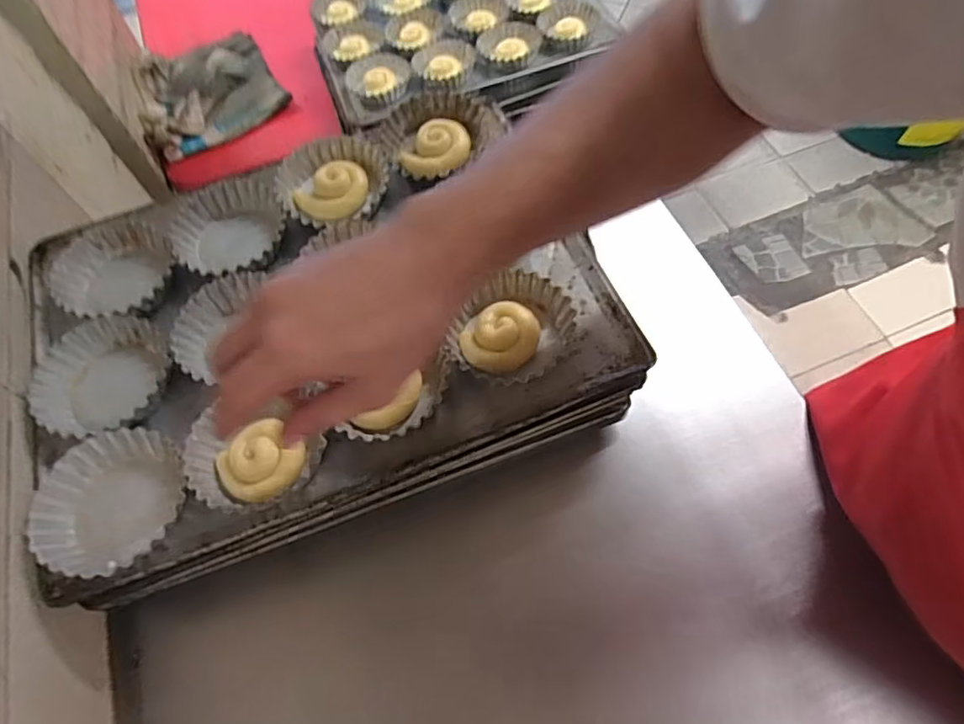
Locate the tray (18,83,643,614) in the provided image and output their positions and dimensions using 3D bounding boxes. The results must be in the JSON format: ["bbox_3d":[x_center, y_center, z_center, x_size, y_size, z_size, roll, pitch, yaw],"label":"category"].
[{"bbox_3d":[-0.134,-0.042,0.475,0.445,0.054,0.347,-20,64,-7],"label":"tray"}]

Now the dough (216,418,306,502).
[{"bbox_3d":[-0.155,0.070,0.407,0.051,0.018,0.055,-1,64,1],"label":"dough"}]

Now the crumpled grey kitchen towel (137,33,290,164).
[{"bbox_3d":[-0.479,-0.476,1.004,0.231,0.071,0.283,-28,65,-11],"label":"crumpled grey kitchen towel"}]

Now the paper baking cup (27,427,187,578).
[{"bbox_3d":[-0.259,0.095,0.407,0.092,0.030,0.098,-1,63,3],"label":"paper baking cup"}]

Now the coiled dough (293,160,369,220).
[{"bbox_3d":[-0.137,-0.155,0.523,0.066,0.024,0.047,-16,63,-5],"label":"coiled dough"}]

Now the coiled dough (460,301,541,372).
[{"bbox_3d":[0.016,-0.019,0.440,0.058,0.018,0.047,-40,67,-16],"label":"coiled dough"}]

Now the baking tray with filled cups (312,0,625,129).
[{"bbox_3d":[-0.046,-0.565,0.956,0.452,0.050,0.343,-18,63,-6],"label":"baking tray with filled cups"}]

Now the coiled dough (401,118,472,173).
[{"bbox_3d":[-0.042,-0.197,0.532,0.061,0.017,0.053,-4,63,2],"label":"coiled dough"}]

